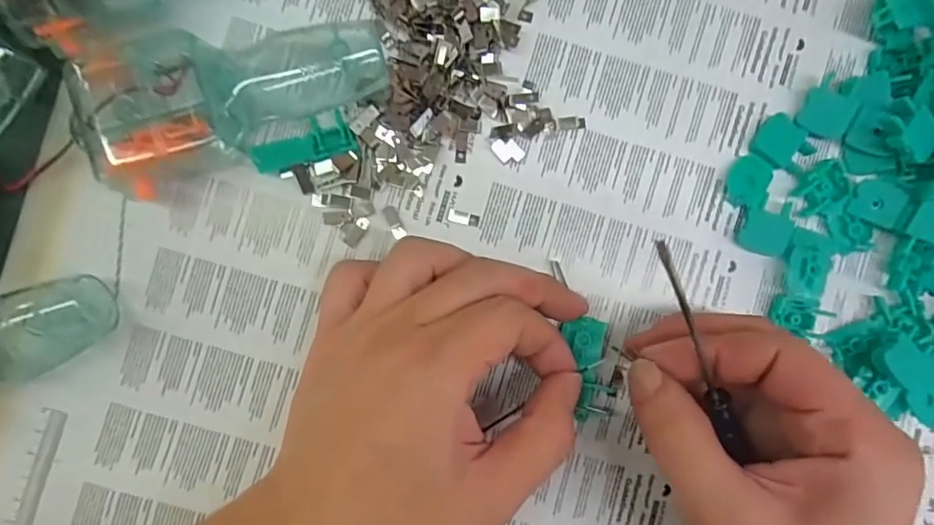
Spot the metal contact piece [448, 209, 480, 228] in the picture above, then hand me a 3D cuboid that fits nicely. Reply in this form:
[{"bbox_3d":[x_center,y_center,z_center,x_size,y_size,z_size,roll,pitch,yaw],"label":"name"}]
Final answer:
[{"bbox_3d":[-0.001,-0.020,0.233,0.014,0.004,0.006,11,90,-2],"label":"metal contact piece"}]

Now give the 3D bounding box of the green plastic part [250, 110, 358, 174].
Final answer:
[{"bbox_3d":[-0.069,-0.052,0.224,0.042,0.010,0.018,-14,91,-2],"label":"green plastic part"}]

